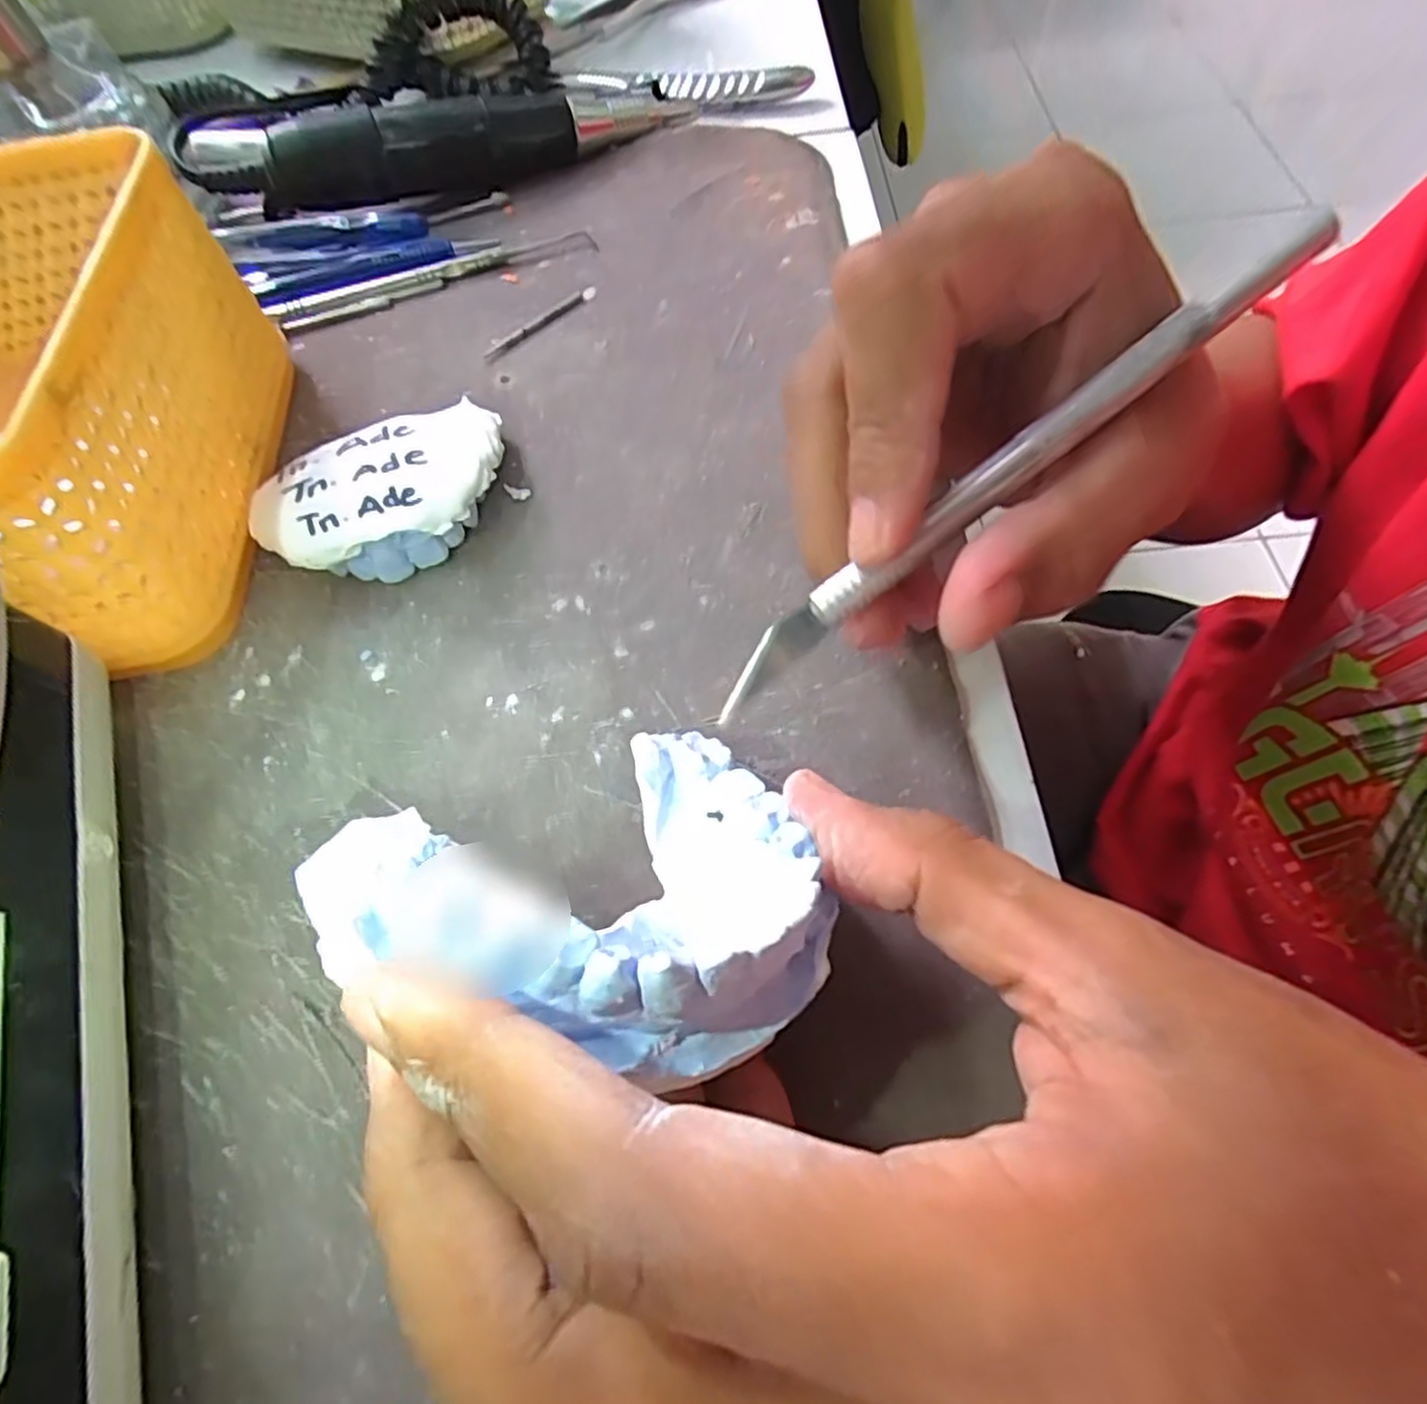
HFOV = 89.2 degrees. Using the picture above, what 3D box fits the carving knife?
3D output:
[{"bbox_3d":[0.055,-0.044,0.133,0.136,0.004,0.007,-38,66,3],"label":"carving knife"}]

